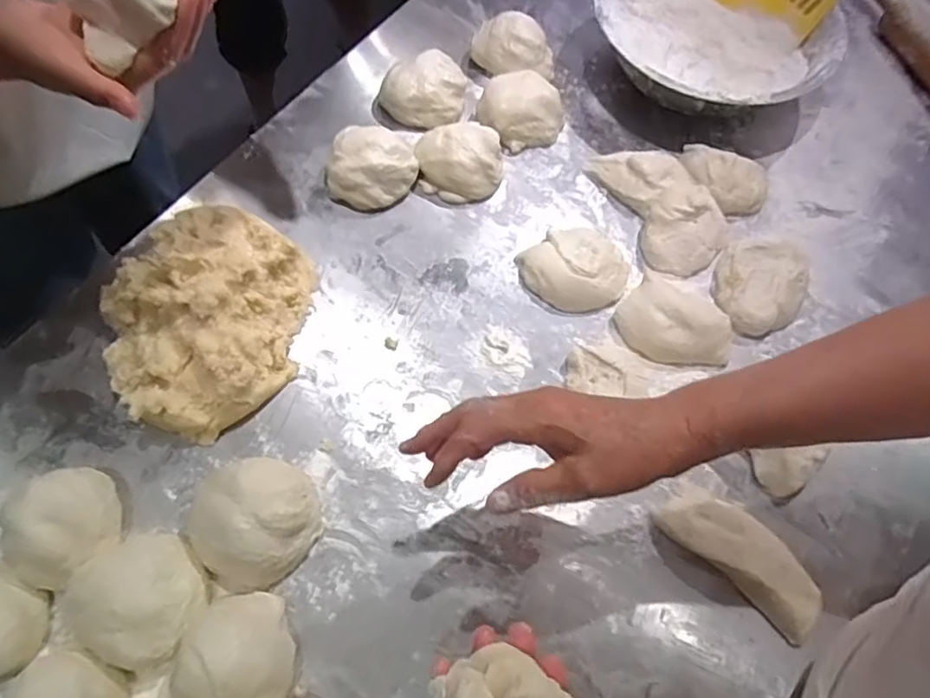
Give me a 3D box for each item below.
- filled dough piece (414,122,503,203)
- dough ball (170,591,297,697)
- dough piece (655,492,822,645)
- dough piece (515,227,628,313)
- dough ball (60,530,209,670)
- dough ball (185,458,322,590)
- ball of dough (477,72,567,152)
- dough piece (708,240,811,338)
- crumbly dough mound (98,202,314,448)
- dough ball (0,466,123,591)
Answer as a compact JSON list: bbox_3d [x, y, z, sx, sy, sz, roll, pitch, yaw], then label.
[{"bbox_3d":[-0.005,-0.206,0.690,0.092,0.052,0.073,4,65,-1],"label":"filled dough piece"},{"bbox_3d":[-0.169,0.232,0.465,0.073,0.064,0.094,-8,66,-7],"label":"dough ball"},{"bbox_3d":[0.238,0.173,0.535,0.141,0.035,0.056,40,69,14],"label":"dough piece"},{"bbox_3d":[0.114,-0.085,0.651,0.104,0.032,0.092,35,68,12],"label":"dough piece"},{"bbox_3d":[-0.252,0.190,0.488,0.091,0.059,0.092,1,65,-3],"label":"dough ball"},{"bbox_3d":[-0.174,0.136,0.515,0.101,0.057,0.099,1,65,-3],"label":"dough ball"},{"bbox_3d":[0.067,-0.275,0.731,0.087,0.050,0.079,-32,71,-16],"label":"ball of dough"},{"bbox_3d":[0.305,-0.065,0.654,0.086,0.030,0.105,22,66,7],"label":"dough piece"},{"bbox_3d":[-0.245,-0.031,0.578,0.172,0.079,0.207,7,65,0],"label":"crumbly dough mound"},{"bbox_3d":[-0.321,0.143,0.503,0.081,0.065,0.074,1,65,-3],"label":"dough ball"}]

